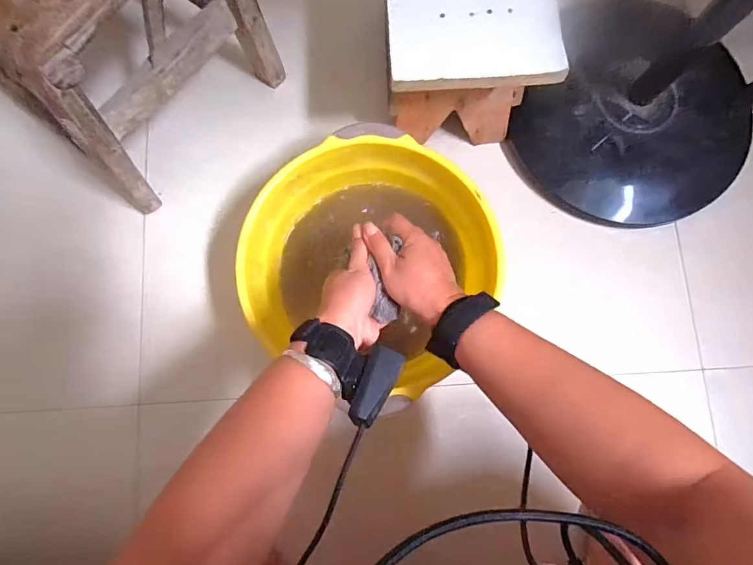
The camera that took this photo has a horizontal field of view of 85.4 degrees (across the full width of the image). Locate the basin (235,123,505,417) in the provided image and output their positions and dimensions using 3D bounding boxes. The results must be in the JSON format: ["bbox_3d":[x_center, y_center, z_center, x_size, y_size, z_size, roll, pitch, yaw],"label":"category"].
[{"bbox_3d":[-0.009,-0.030,0.534,0.286,0.123,0.288,0,80,-1],"label":"basin"}]

